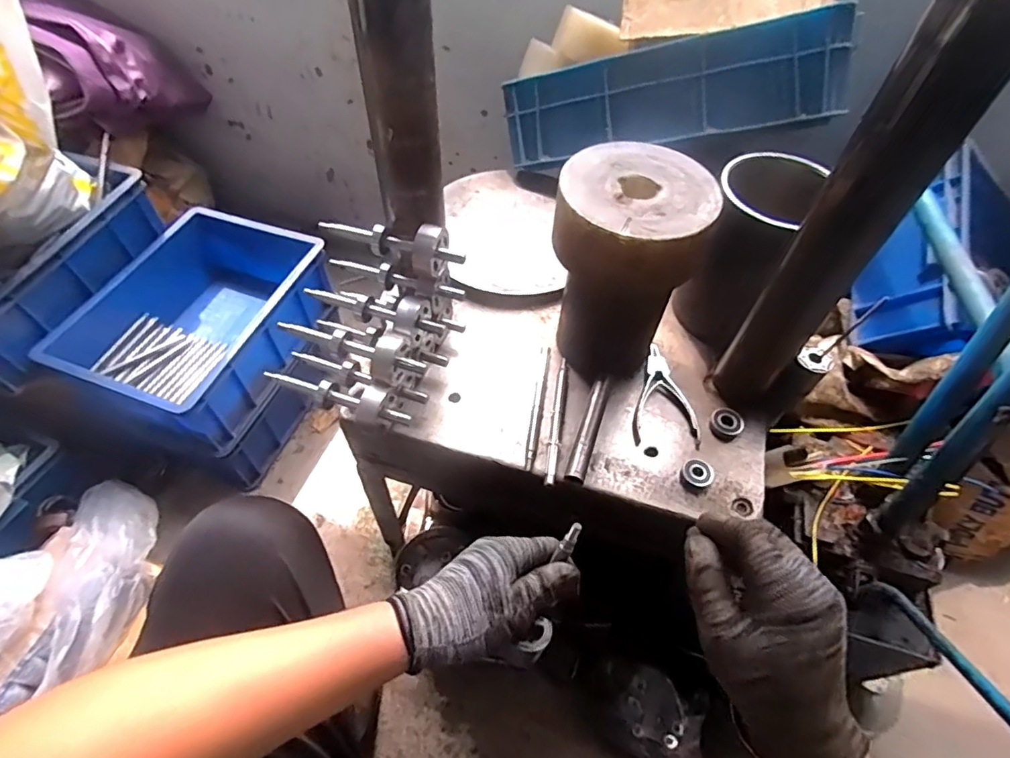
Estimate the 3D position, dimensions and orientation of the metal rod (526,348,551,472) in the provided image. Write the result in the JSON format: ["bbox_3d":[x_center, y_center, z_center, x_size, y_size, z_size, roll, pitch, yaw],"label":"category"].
[{"bbox_3d":[0.037,0.028,0.598,0.010,0.006,0.157,10,54,4],"label":"metal rod"}]

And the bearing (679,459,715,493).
[{"bbox_3d":[0.201,0.100,0.559,0.032,0.015,0.037,28,57,16],"label":"bearing"}]

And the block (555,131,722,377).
[{"bbox_3d":[0.117,-0.116,0.573,0.134,0.207,0.142,2,54,-2],"label":"block"}]

